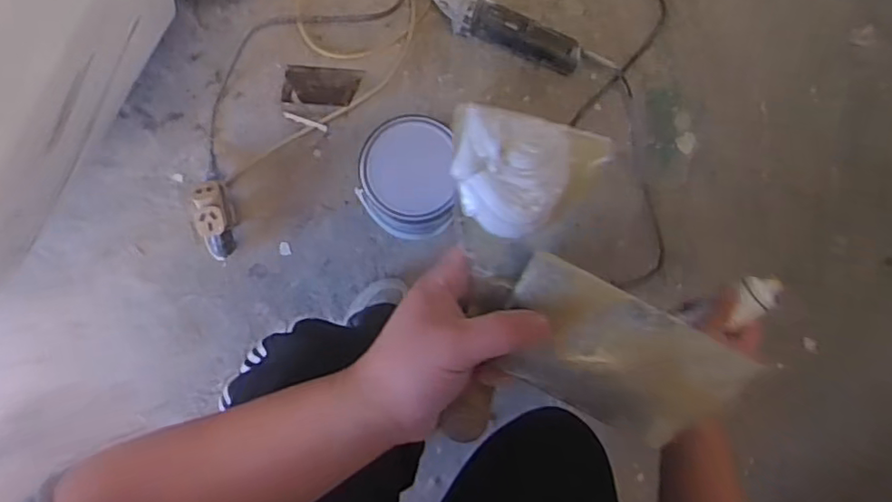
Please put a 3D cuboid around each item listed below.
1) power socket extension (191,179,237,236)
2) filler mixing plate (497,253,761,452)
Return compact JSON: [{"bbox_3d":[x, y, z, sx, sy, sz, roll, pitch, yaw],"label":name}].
[{"bbox_3d":[-0.365,-0.062,0.937,0.048,0.087,0.083,-11,85,-5],"label":"power socket extension"},{"bbox_3d":[0.095,0.062,0.336,0.131,0.016,0.073,27,104,-1],"label":"filler mixing plate"}]

